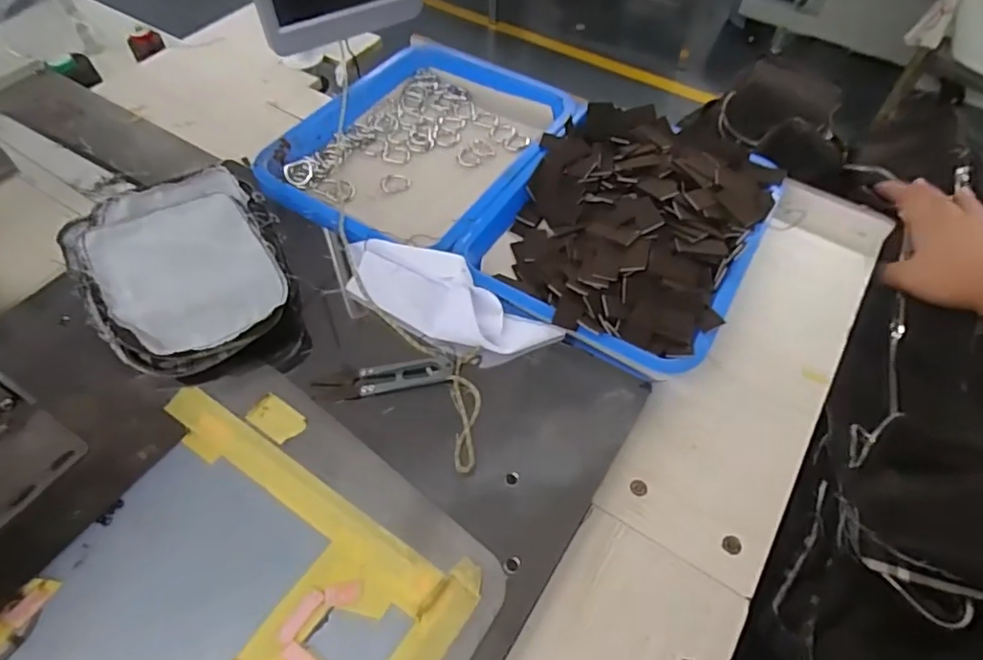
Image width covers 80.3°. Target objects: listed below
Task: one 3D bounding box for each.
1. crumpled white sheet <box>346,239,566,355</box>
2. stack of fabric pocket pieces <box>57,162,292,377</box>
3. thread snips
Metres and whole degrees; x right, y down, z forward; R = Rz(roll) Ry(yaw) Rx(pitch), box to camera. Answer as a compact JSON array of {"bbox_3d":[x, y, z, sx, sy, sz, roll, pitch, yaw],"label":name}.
[{"bbox_3d":[-0.036,-0.022,0.469,0.178,0.028,0.065,26,57,14],"label":"crumpled white sheet"},{"bbox_3d":[-0.240,-0.046,0.459,0.152,0.056,0.176,-24,60,-19],"label":"stack of fabric pocket pieces"},{"bbox_3d":[-0.079,0.034,0.430,0.102,0.007,0.024,-9,56,-10],"label":"thread snips"}]

